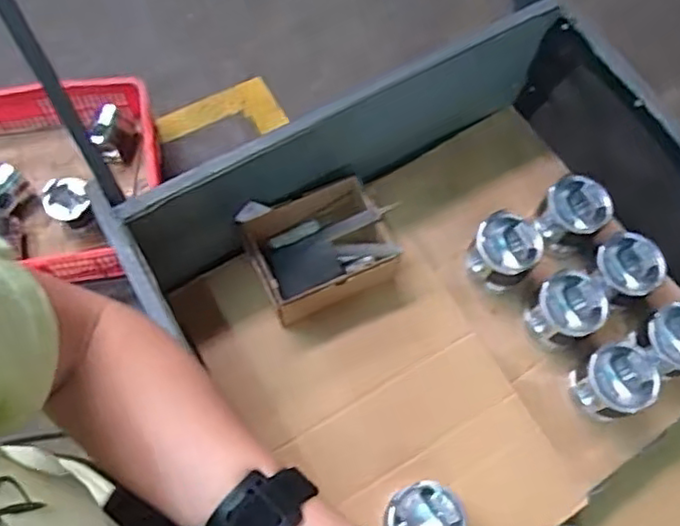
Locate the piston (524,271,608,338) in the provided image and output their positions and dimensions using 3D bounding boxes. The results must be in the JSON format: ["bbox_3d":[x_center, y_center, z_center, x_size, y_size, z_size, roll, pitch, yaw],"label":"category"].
[{"bbox_3d":[0.339,0.076,0.992,0.093,0.109,0.093,1,68,-3],"label":"piston"}]

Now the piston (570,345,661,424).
[{"bbox_3d":[0.395,0.175,0.948,0.094,0.102,0.093,1,68,-3],"label":"piston"}]

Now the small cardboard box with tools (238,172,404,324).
[{"bbox_3d":[-0.030,-0.014,0.999,0.212,0.095,0.156,-24,71,-12],"label":"small cardboard box with tools"}]

